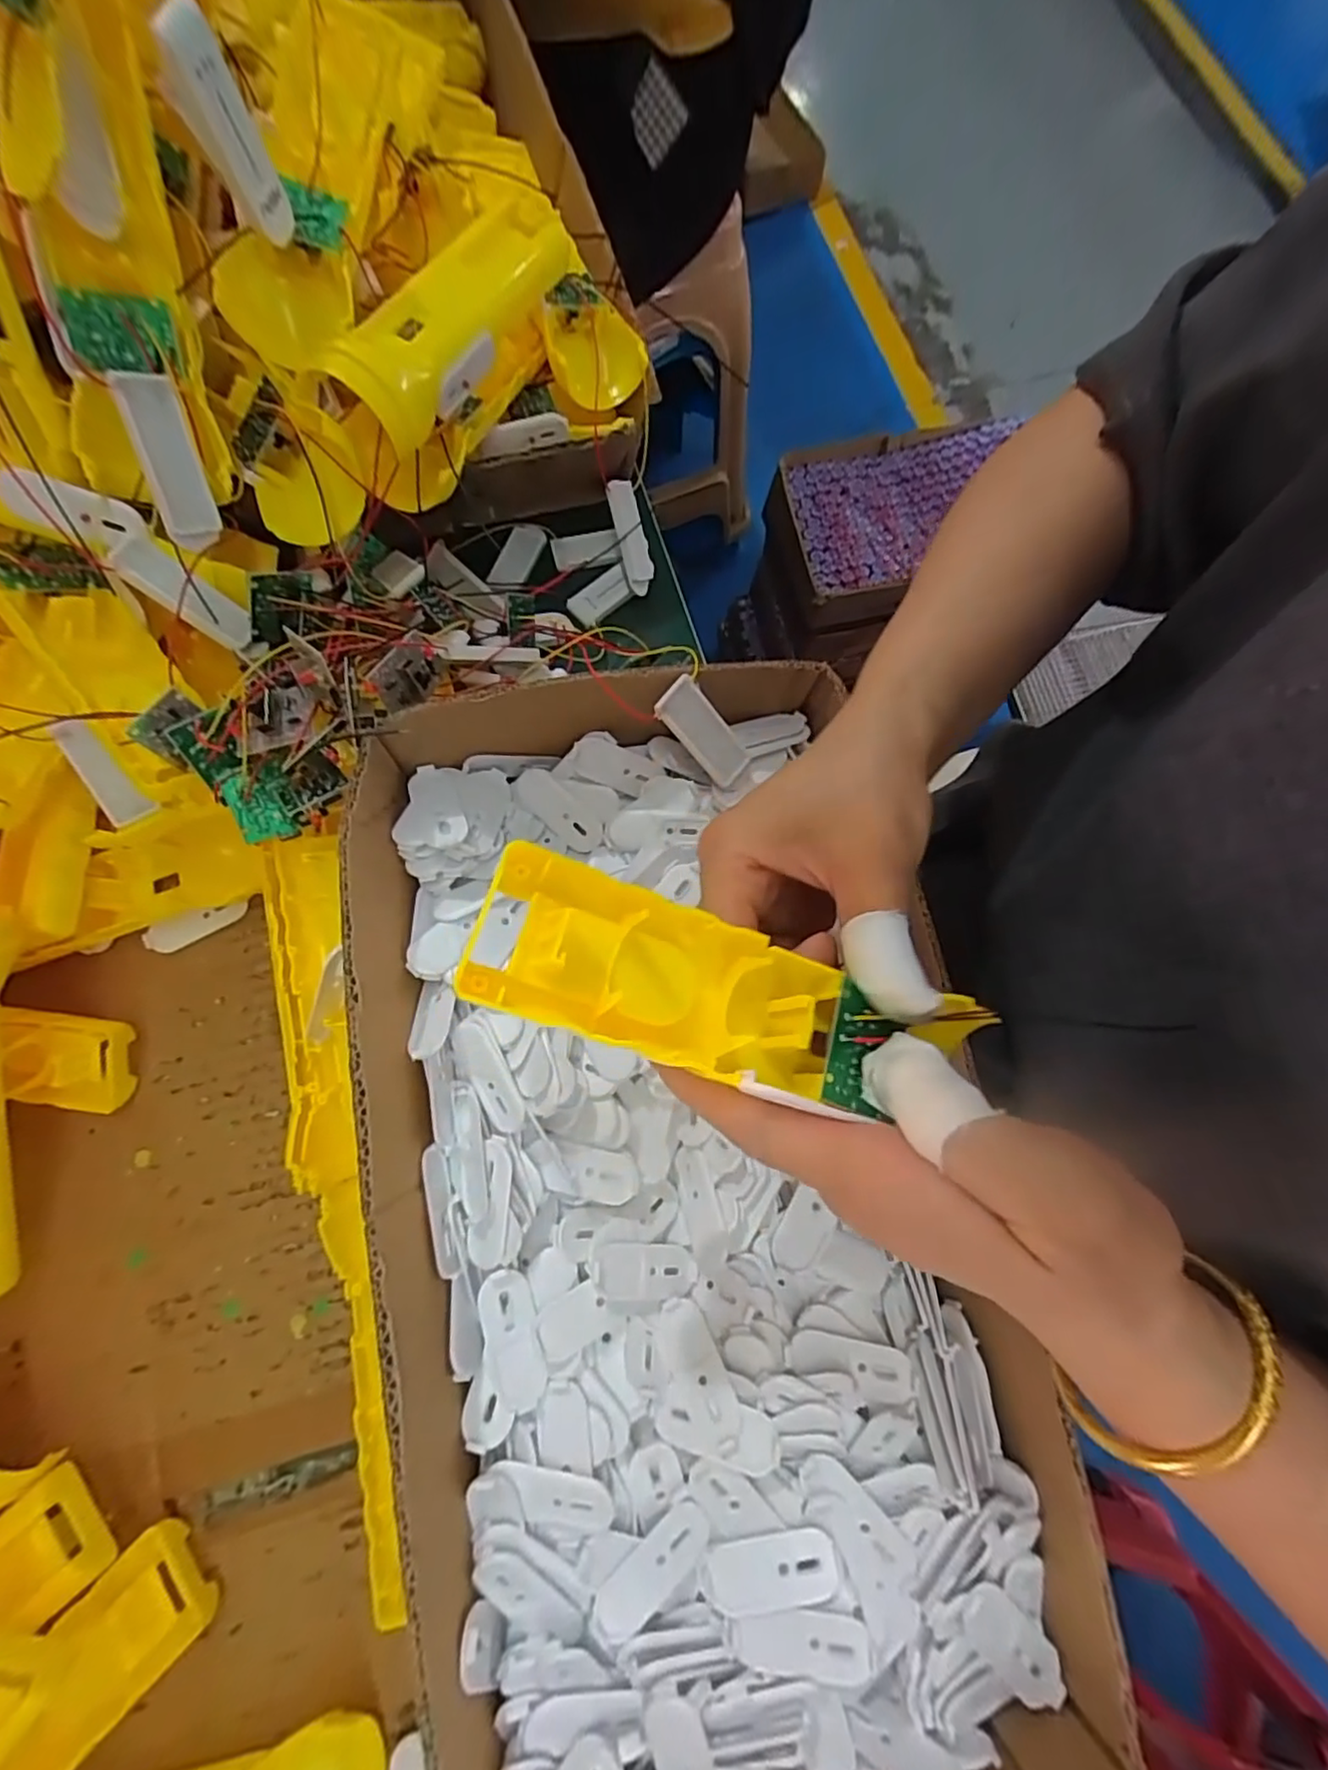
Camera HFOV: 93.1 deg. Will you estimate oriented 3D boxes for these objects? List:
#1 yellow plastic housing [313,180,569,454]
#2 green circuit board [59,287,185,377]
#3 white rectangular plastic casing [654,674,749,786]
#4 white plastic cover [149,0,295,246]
[{"bbox_3d":[-0.095,-0.277,0.297,0.042,0.033,0.180,16,64,3],"label":"yellow plastic housing"},{"bbox_3d":[-0.208,-0.211,0.240,0.035,0.004,0.025,-7,109,-14],"label":"green circuit board"},{"bbox_3d":[0.018,-0.070,0.286,0.051,0.005,0.021,44,76,-29],"label":"white rectangular plastic casing"},{"bbox_3d":[-0.156,-0.272,0.228,0.018,0.061,0.008,-25,78,-7],"label":"white plastic cover"}]

